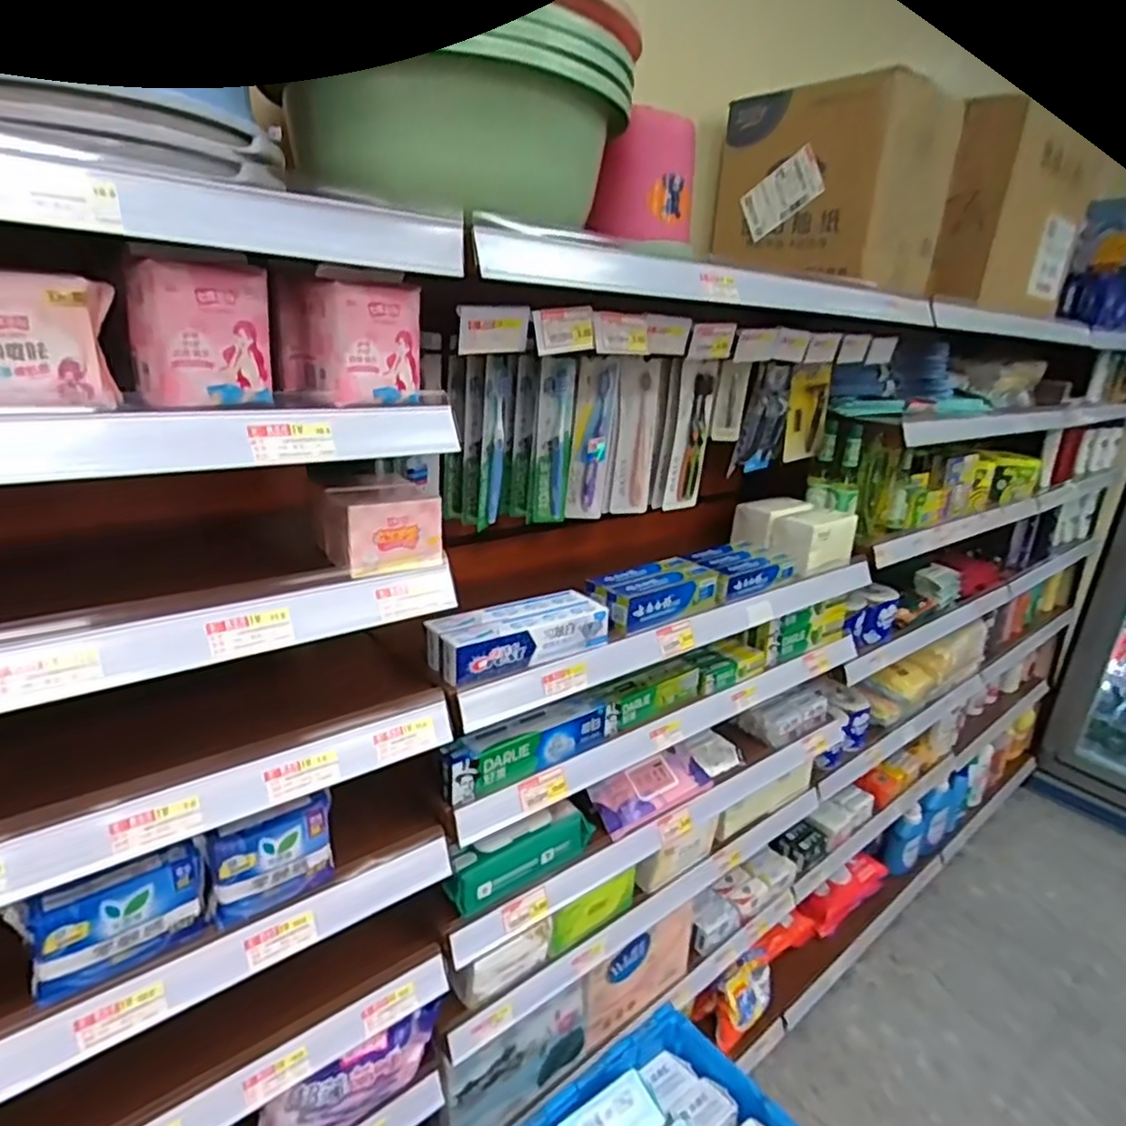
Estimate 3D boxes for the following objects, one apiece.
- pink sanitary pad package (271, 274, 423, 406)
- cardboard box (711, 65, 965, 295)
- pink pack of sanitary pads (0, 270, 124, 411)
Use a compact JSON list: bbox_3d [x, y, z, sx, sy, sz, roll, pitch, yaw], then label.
[{"bbox_3d":[-0.191,-0.198,0.622,0.110,0.096,0.088,22,27,38],"label":"pink sanitary pad package"},{"bbox_3d":[0.420,-0.582,1.110,0.200,0.246,0.290,-13,27,-39],"label":"cardboard box"},{"bbox_3d":[-0.351,-0.141,0.445,0.120,0.079,0.034,-12,26,-37],"label":"pink pack of sanitary pads"}]

